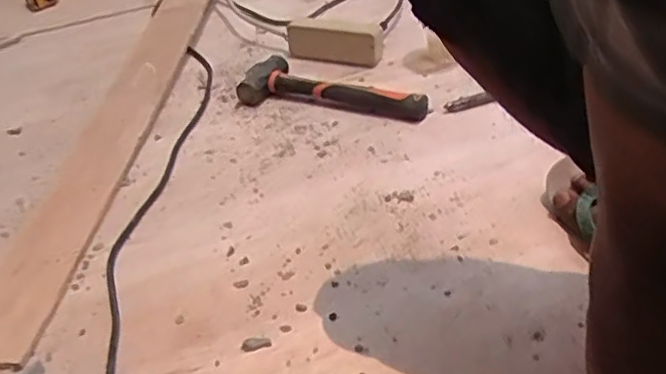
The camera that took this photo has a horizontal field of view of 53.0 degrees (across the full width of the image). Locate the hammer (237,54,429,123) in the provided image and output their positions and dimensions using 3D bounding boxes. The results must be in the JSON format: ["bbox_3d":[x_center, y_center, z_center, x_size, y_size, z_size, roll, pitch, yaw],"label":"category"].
[{"bbox_3d":[0.004,-0.145,0.982,0.272,0.042,0.088,7,38,14],"label":"hammer"}]

